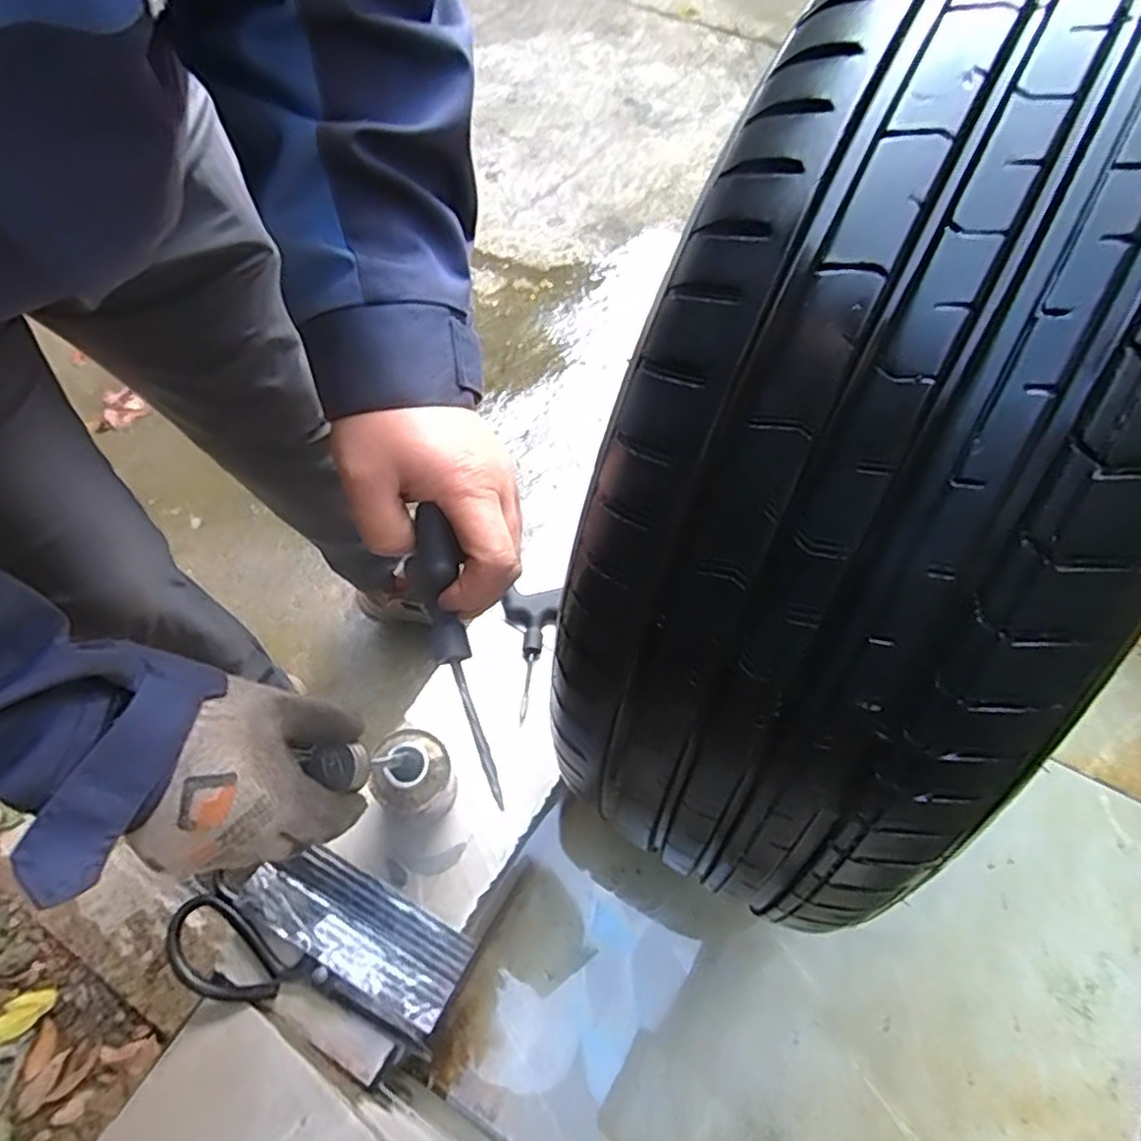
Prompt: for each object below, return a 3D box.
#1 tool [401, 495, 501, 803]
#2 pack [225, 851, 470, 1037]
[{"bbox_3d":[-0.061,0.045,0.362,0.030,0.029,0.150,-16,92,-9],"label":"tool"},{"bbox_3d":[-0.171,0.286,0.553,0.181,0.006,0.068,32,59,5],"label":"pack"}]

